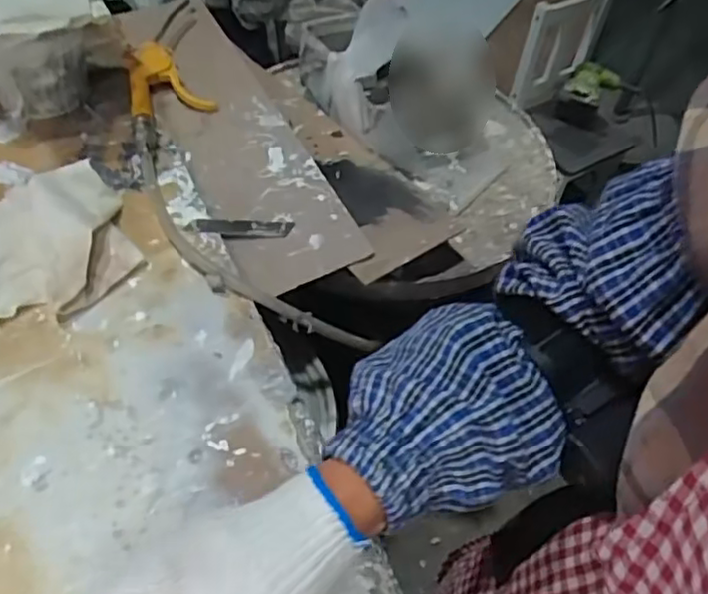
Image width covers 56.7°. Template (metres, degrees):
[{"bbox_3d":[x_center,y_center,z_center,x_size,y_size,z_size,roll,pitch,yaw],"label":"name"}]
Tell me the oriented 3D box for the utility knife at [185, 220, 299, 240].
[{"bbox_3d":[-0.109,-0.063,0.619,0.100,0.006,0.021,3,51,-3],"label":"utility knife"}]

